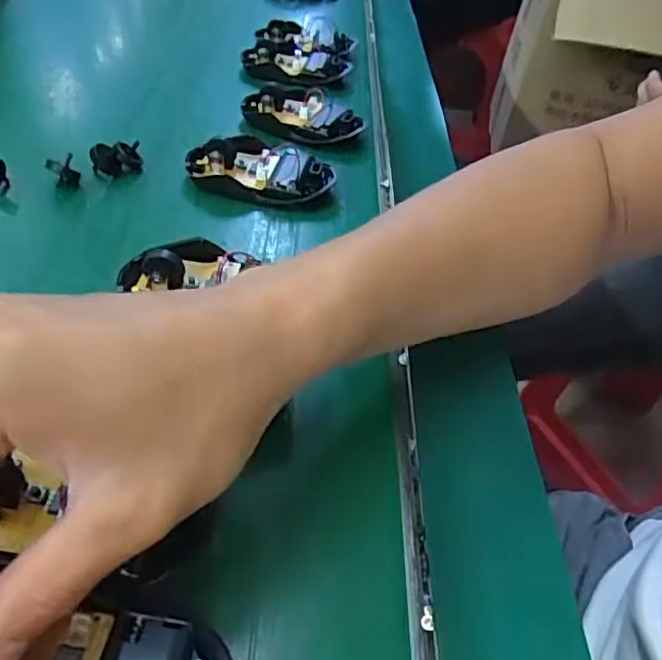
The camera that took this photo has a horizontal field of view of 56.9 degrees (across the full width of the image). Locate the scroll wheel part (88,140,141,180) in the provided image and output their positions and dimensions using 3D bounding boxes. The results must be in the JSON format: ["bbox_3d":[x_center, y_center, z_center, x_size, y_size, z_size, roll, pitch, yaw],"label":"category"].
[{"bbox_3d":[-0.136,-0.110,0.389,0.031,0.016,0.019,-16,50,-20],"label":"scroll wheel part"}]

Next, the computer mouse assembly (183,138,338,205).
[{"bbox_3d":[-0.045,-0.106,0.393,0.091,0.019,0.056,11,47,5],"label":"computer mouse assembly"}]

